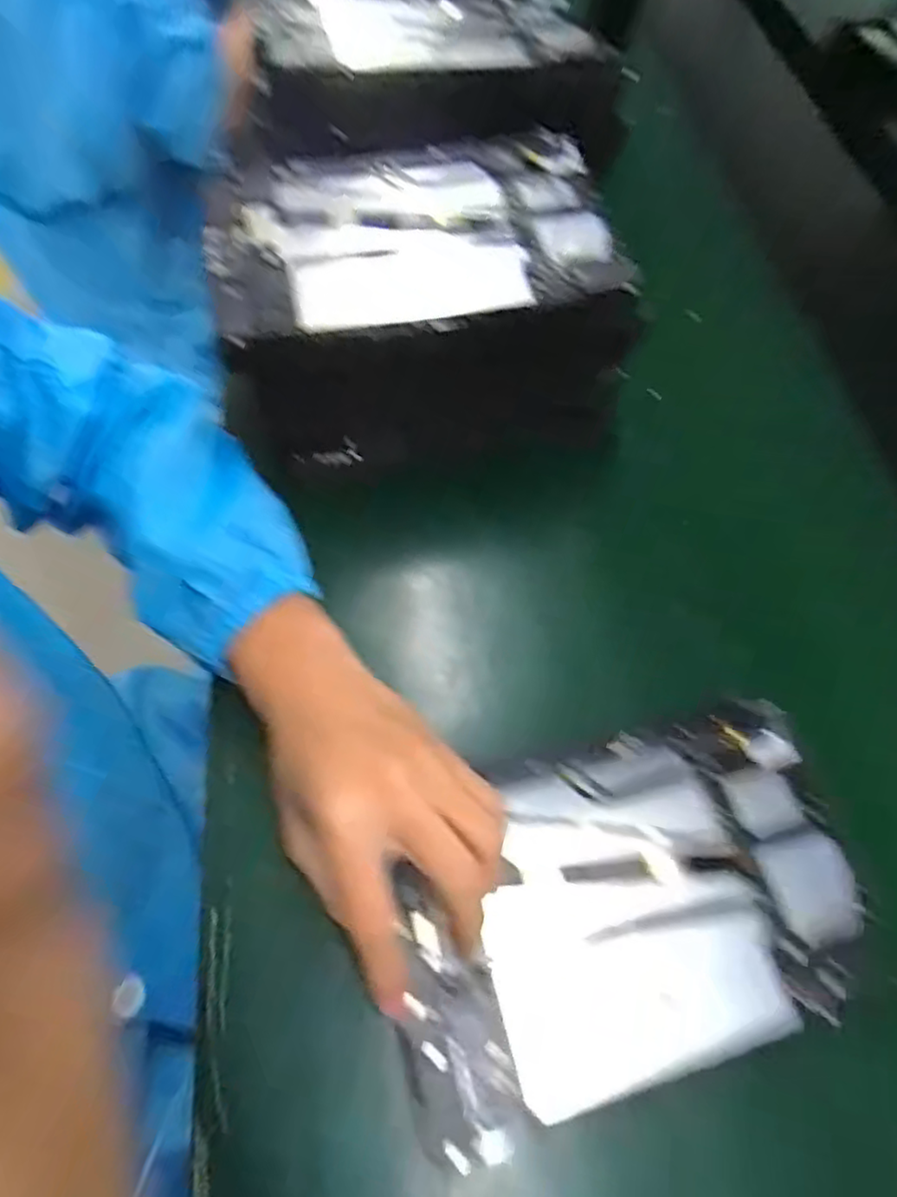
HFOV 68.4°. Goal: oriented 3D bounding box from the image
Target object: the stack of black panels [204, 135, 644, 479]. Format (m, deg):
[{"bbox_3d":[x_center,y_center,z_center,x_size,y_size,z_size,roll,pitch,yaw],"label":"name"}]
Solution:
[{"bbox_3d":[-0.017,-0.186,0.448,0.253,0.142,0.157,-13,61,-10],"label":"stack of black panels"}]

